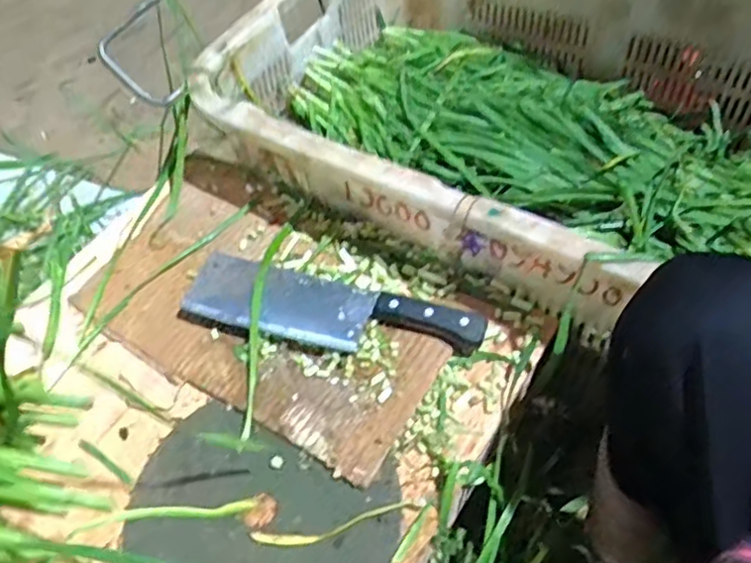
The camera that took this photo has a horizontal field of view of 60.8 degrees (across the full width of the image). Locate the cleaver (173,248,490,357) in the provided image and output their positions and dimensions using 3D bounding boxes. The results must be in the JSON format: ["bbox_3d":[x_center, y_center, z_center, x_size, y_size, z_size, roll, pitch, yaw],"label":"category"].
[{"bbox_3d":[-0.040,0.025,0.581,0.270,0.026,0.072,13,58,12],"label":"cleaver"}]

